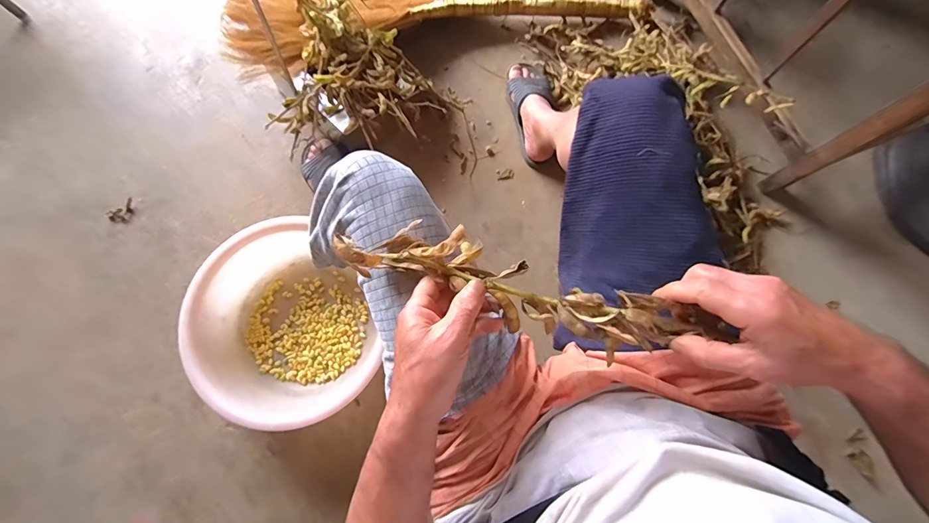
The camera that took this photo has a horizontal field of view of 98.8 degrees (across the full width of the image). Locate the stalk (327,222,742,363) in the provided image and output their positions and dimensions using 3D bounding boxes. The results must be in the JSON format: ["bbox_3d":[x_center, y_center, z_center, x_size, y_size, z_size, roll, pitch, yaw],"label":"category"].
[{"bbox_3d":[0.058,0.025,0.367,0.337,0.060,0.066,16,76,5],"label":"stalk"}]

